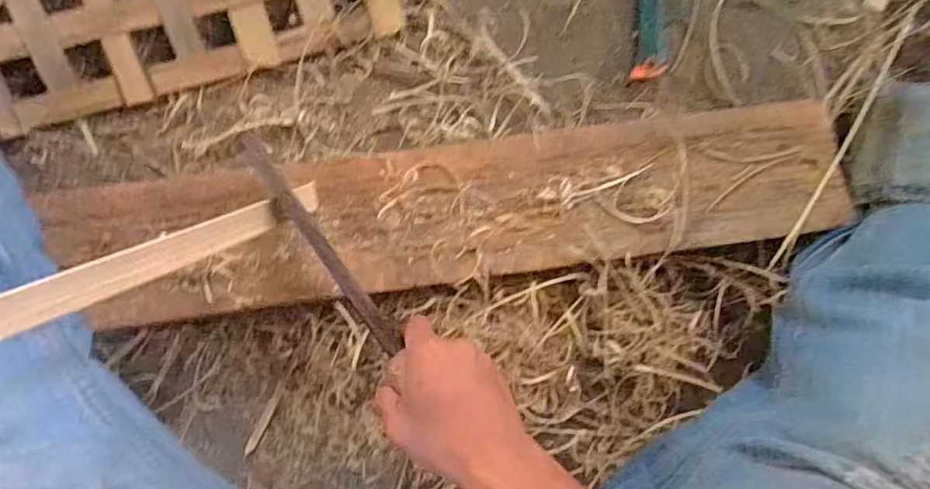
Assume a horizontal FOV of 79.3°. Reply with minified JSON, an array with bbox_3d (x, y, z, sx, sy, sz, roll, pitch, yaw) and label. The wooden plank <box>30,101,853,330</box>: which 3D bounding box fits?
[{"bbox_3d":[-0.002,-0.026,0.453,0.627,0.024,0.117,-6,91,-4],"label":"wooden plank"}]

